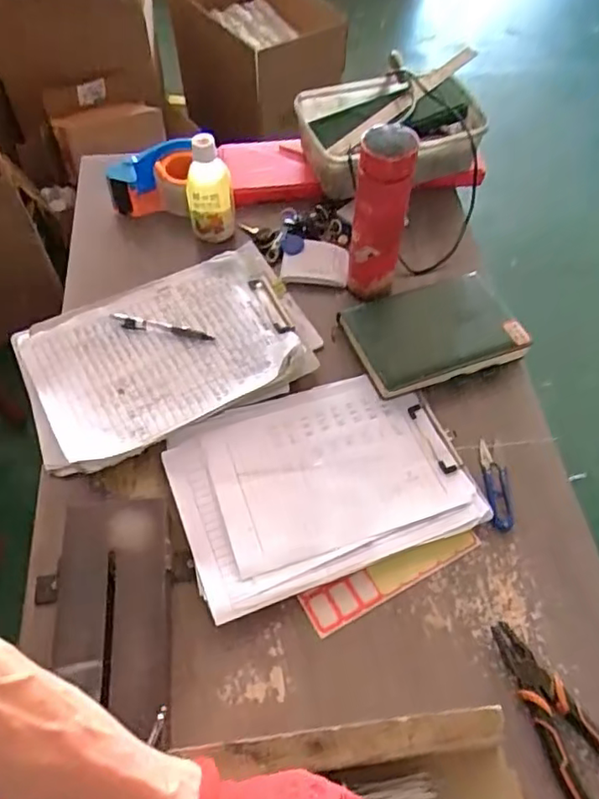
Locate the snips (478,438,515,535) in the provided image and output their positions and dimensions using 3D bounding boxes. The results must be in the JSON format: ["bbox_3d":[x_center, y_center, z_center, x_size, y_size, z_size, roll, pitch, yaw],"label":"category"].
[{"bbox_3d":[0.221,0.096,0.684,0.028,0.008,0.107,0,57,0],"label":"snips"}]

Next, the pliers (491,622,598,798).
[{"bbox_3d":[0.236,0.291,0.544,0.066,0.021,0.188,-22,60,-14],"label":"pliers"}]

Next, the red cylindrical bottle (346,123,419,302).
[{"bbox_3d":[0.099,-0.223,0.759,0.063,0.220,0.069,8,58,5],"label":"red cylindrical bottle"}]

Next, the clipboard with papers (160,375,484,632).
[{"bbox_3d":[0.023,0.087,0.673,0.306,0.015,0.219,-17,59,-11],"label":"clipboard with papers"}]

